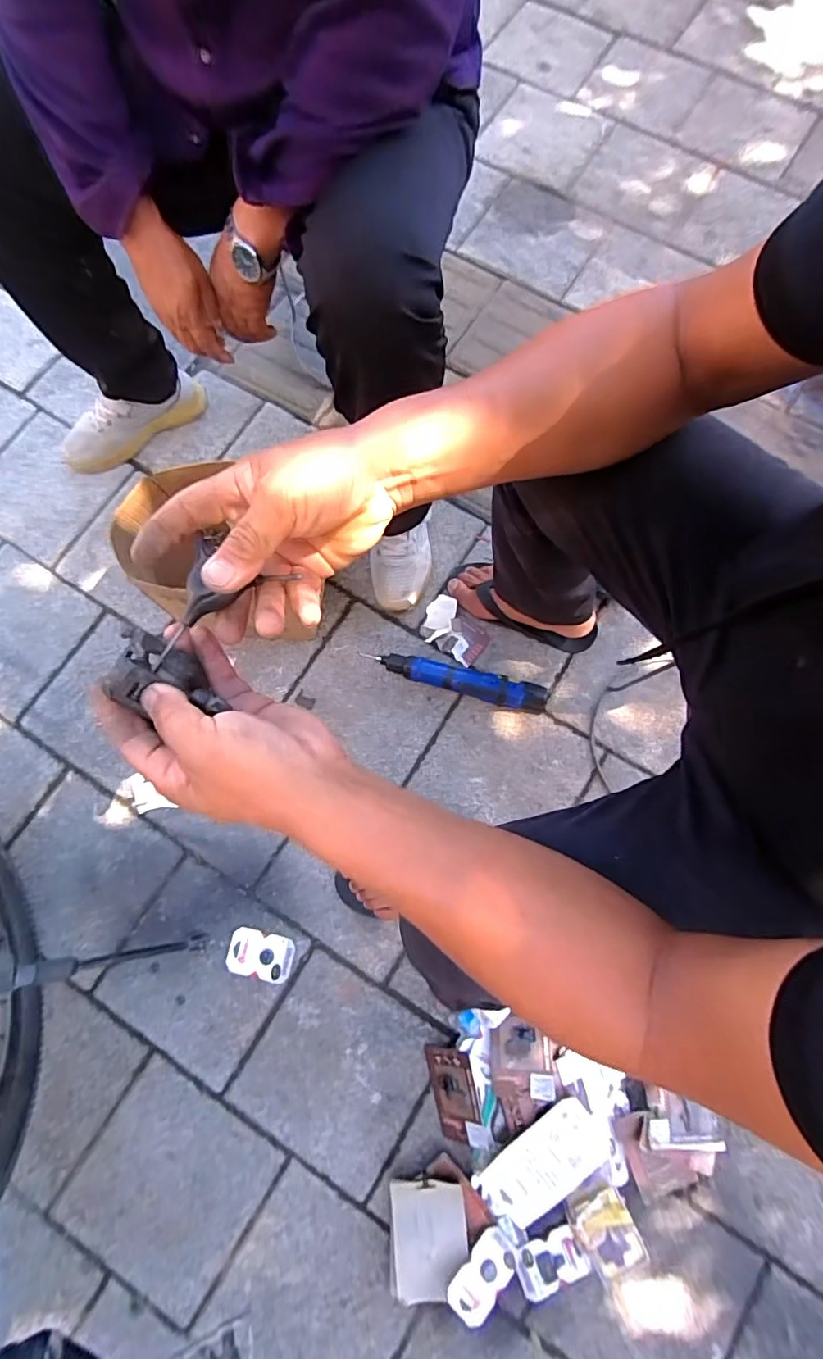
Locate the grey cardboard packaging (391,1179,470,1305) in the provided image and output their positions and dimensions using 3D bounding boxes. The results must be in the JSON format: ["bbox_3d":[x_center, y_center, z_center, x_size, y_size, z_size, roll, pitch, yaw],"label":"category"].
[{"bbox_3d":[0.023,0.748,0.721,0.100,0.043,0.139,-1,76,-2],"label":"grey cardboard packaging"}]

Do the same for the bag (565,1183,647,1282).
[{"bbox_3d":[0.257,0.727,0.713,0.074,0.018,0.104,-28,78,-8],"label":"bag"}]

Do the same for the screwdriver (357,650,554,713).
[{"bbox_3d":[0.070,-0.006,0.902,0.316,0.052,0.055,19,76,3],"label":"screwdriver"}]

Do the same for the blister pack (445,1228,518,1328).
[{"bbox_3d":[0.093,0.777,0.706,0.092,0.010,0.057,-39,69,-23],"label":"blister pack"}]

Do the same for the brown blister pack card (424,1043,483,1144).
[{"bbox_3d":[0.059,0.586,0.765,0.076,0.008,0.119,-19,75,38],"label":"brown blister pack card"}]

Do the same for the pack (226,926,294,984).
[{"bbox_3d":[-0.231,0.421,0.826,0.100,0.006,0.067,10,76,1],"label":"pack"}]

